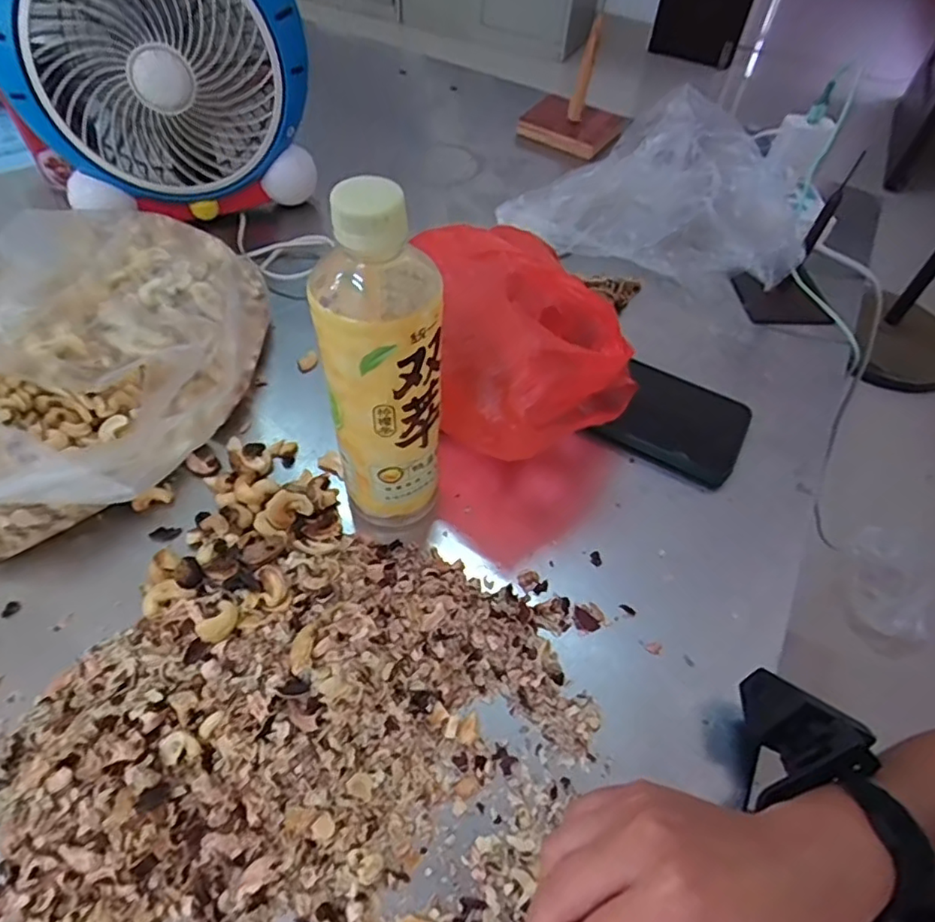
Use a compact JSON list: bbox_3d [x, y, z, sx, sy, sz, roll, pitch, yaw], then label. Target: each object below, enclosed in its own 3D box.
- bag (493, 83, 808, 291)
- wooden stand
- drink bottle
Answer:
[{"bbox_3d":[0.184,-0.259,0.558,0.279,0.116,0.147,17,53,9],"label":"bag"},{"bbox_3d":[0.130,-0.424,0.686,0.111,0.114,0.081,29,56,16],"label":"wooden stand"},{"bbox_3d":[-0.044,-0.048,0.320,0.056,0.204,0.067,-9,55,-10],"label":"drink bottle"}]

